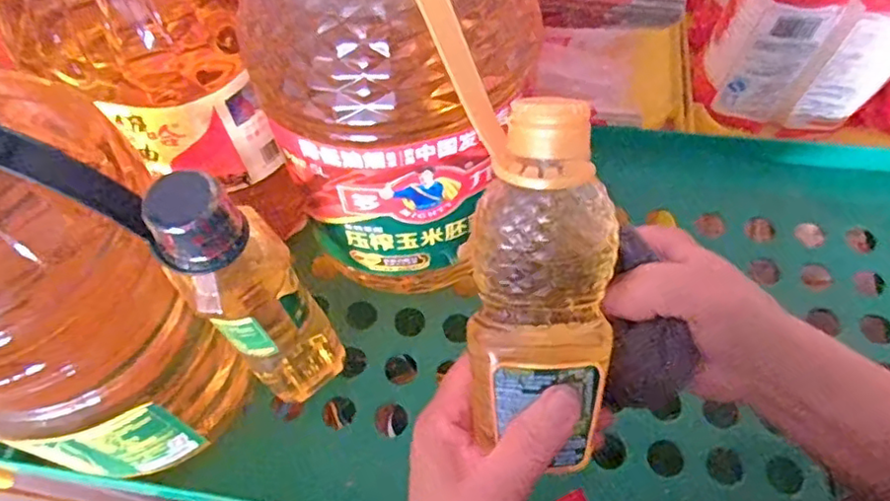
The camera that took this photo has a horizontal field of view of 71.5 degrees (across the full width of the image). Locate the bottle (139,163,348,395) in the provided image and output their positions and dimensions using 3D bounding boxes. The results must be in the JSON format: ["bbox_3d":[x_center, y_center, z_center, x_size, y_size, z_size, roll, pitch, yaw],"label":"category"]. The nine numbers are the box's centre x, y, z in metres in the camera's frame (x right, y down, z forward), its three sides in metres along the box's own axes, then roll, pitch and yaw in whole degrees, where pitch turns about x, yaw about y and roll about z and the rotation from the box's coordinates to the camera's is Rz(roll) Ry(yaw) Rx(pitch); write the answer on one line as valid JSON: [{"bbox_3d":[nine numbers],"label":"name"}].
[{"bbox_3d":[-0.102,0.030,0.349,0.053,0.196,0.044,-34,65,-15],"label":"bottle"}]

